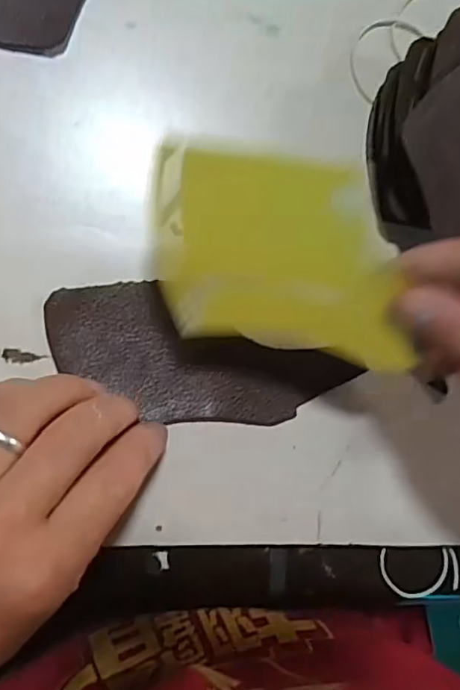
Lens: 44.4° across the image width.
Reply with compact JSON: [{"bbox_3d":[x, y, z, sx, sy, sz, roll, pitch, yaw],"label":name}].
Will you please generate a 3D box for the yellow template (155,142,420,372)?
[{"bbox_3d":[0.022,-0.033,0.217,0.103,0.008,0.075,10,117,0],"label":"yellow template"}]

